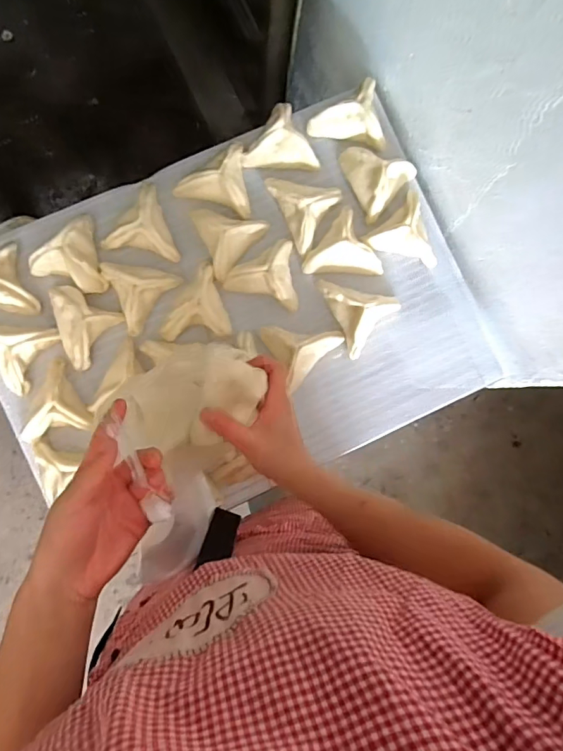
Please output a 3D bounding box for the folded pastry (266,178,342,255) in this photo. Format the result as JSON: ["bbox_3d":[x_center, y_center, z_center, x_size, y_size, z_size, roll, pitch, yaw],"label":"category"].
[{"bbox_3d":[0.023,-0.232,0.670,0.103,0.032,0.093,14,87,-4],"label":"folded pastry"}]

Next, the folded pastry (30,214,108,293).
[{"bbox_3d":[-0.308,-0.164,0.646,0.101,0.037,0.110,-15,89,-5],"label":"folded pastry"}]

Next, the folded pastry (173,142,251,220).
[{"bbox_3d":[-0.100,-0.275,0.661,0.101,0.033,0.096,-8,89,-5],"label":"folded pastry"}]

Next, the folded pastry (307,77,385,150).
[{"bbox_3d":[0.095,-0.381,0.686,0.108,0.044,0.100,-12,89,-5],"label":"folded pastry"}]

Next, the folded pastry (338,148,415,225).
[{"bbox_3d":[0.151,-0.299,0.686,0.100,0.041,0.113,-24,90,-5],"label":"folded pastry"}]

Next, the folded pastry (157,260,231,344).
[{"bbox_3d":[-0.125,-0.105,0.661,0.094,0.034,0.099,-6,88,-5],"label":"folded pastry"}]

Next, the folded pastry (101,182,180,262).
[{"bbox_3d":[-0.196,-0.224,0.655,0.110,0.037,0.103,8,87,-4],"label":"folded pastry"}]

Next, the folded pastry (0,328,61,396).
[{"bbox_3d":[-0.367,-0.020,0.639,0.106,0.041,0.095,2,88,-5],"label":"folded pastry"}]

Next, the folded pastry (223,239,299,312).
[{"bbox_3d":[-0.030,-0.142,0.670,0.101,0.033,0.096,-7,89,-5],"label":"folded pastry"}]

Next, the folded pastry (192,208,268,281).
[{"bbox_3d":[-0.067,-0.204,0.667,0.093,0.031,0.105,-21,90,-5],"label":"folded pastry"}]

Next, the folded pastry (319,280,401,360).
[{"bbox_3d":[0.105,-0.079,0.669,0.114,0.040,0.094,16,87,-4],"label":"folded pastry"}]

